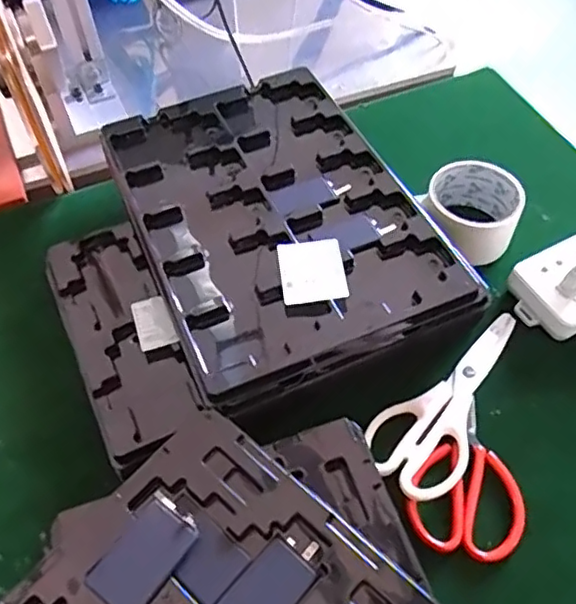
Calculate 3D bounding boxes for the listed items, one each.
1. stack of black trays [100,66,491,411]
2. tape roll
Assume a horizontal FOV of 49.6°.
[{"bbox_3d":[-0.015,-0.070,0.574,0.237,0.061,0.352,-22,57,-14],"label":"stack of black trays"},{"bbox_3d":[0.177,-0.086,0.600,0.086,0.055,0.091,0,55,1],"label":"tape roll"}]

